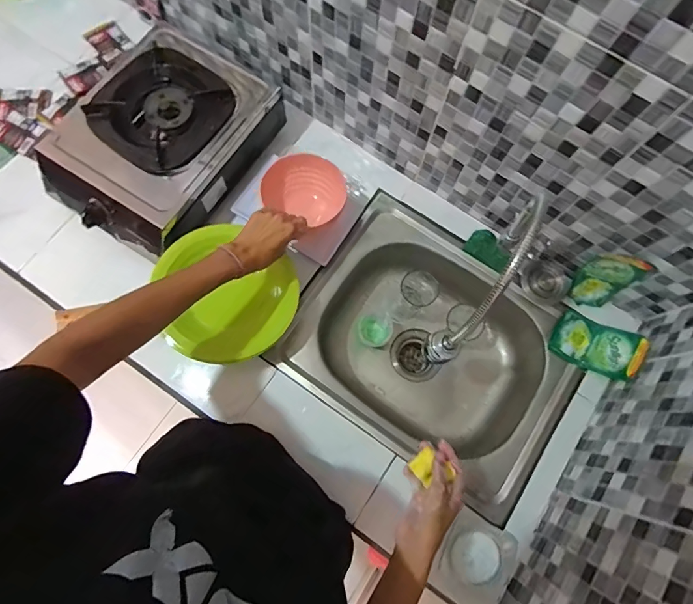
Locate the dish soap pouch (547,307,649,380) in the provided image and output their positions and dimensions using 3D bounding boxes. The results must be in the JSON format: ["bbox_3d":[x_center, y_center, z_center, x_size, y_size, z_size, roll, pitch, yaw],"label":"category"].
[{"bbox_3d":[0.445,0.079,0.736,0.148,0.047,0.091,21,85,26],"label":"dish soap pouch"}]

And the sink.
[{"bbox_3d":[0.155,0.097,0.826,0.488,0.176,0.386,34,76,7],"label":"sink"}]

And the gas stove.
[{"bbox_3d":[-0.338,-0.288,0.751,0.280,0.116,0.355,31,76,6],"label":"gas stove"}]

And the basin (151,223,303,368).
[{"bbox_3d":[-0.201,-0.011,0.691,0.223,0.068,0.216,0,74,-2],"label":"basin"}]

